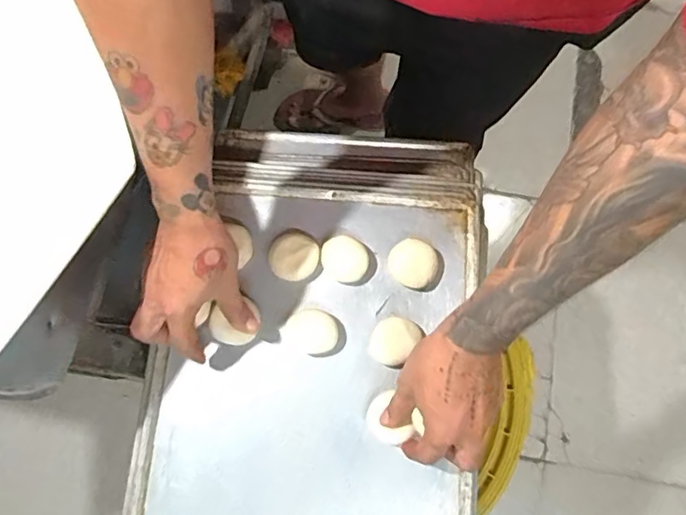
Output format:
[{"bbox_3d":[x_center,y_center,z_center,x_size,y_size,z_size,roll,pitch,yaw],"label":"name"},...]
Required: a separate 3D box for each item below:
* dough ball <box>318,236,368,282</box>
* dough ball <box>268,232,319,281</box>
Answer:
[{"bbox_3d":[0.001,0.002,0.575,0.050,0.020,0.043,26,76,7],"label":"dough ball"},{"bbox_3d":[-0.053,-0.002,0.576,0.052,0.014,0.050,0,75,0],"label":"dough ball"}]

